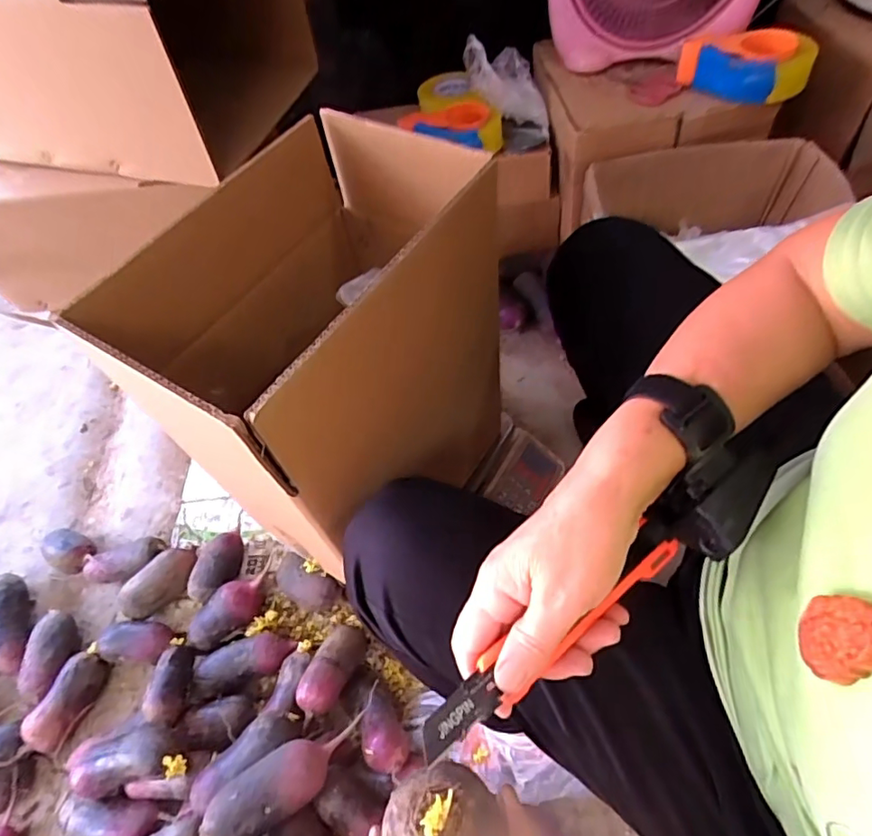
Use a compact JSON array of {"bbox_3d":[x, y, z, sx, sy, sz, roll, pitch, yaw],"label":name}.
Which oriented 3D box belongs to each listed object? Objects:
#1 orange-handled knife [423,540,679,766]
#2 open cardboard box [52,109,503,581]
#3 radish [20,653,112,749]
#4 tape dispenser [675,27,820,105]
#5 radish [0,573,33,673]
[{"bbox_3d":[0.068,0.117,0.294,0.183,0.006,0.020,-27,58,-22],"label":"orange-handled knife"},{"bbox_3d":[-0.094,-0.041,0.580,0.201,0.420,0.318,30,66,25],"label":"open cardboard box"},{"bbox_3d":[-0.486,0.375,0.721,0.052,0.057,0.119,15,60,16],"label":"radish"},{"bbox_3d":[0.441,-0.503,0.775,0.174,0.064,0.081,10,59,15],"label":"tape dispenser"},{"bbox_3d":[-0.621,0.298,0.791,0.051,0.060,0.147,-27,58,-11],"label":"radish"}]

